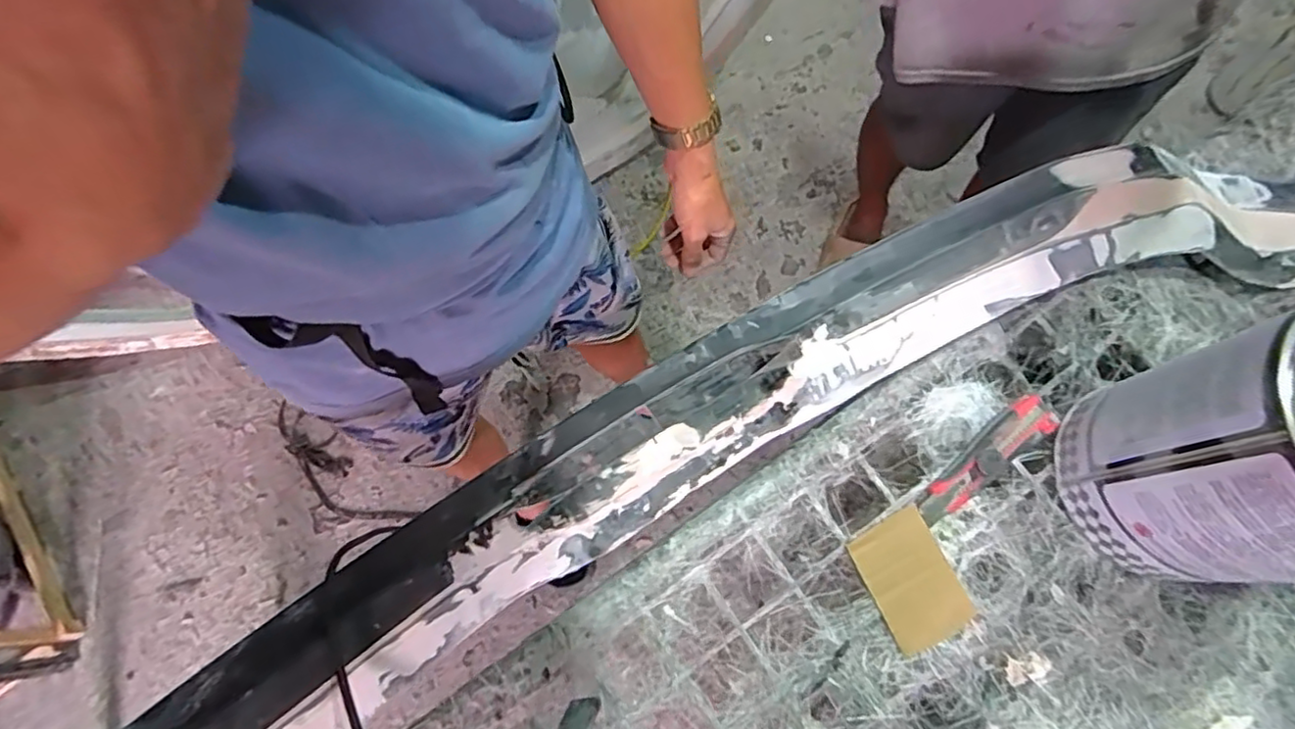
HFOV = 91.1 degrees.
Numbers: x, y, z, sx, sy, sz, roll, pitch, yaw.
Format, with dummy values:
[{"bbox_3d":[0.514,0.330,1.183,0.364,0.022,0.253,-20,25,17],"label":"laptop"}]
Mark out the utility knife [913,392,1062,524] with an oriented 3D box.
[{"bbox_3d":[0.285,0.076,0.530,0.145,0.026,0.036,-34,73,-13],"label":"utility knife"}]

